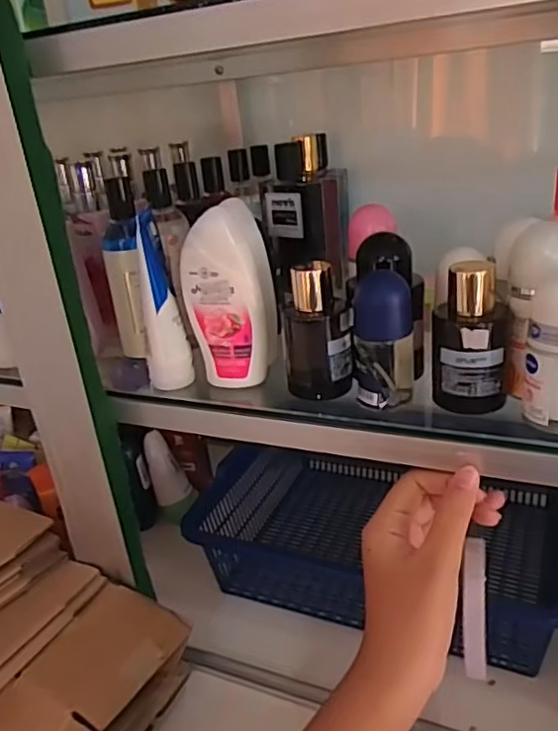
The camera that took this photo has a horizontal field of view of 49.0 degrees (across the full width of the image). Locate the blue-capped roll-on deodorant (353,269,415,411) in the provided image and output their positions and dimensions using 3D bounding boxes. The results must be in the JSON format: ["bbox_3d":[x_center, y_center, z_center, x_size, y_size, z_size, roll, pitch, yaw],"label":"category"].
[{"bbox_3d":[0.067,-0.017,0.390,0.037,0.085,0.032,-2,26,9],"label":"blue-capped roll-on deodorant"}]

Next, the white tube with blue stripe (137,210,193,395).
[{"bbox_3d":[-0.087,-0.045,0.446,0.031,0.124,0.037,-11,26,-9],"label":"white tube with blue stripe"}]

